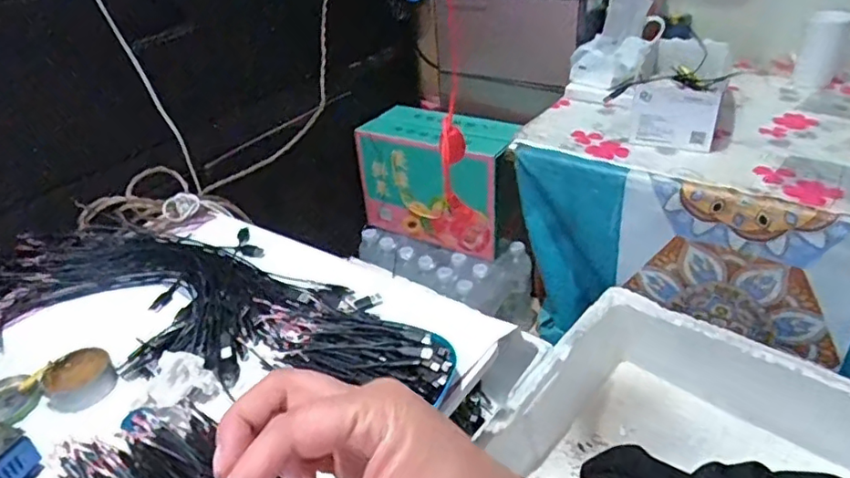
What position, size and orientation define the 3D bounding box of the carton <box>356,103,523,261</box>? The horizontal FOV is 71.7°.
[{"bbox_3d":[0.038,-0.135,1.286,0.326,0.246,0.168,18,40,30],"label":"carton"}]

